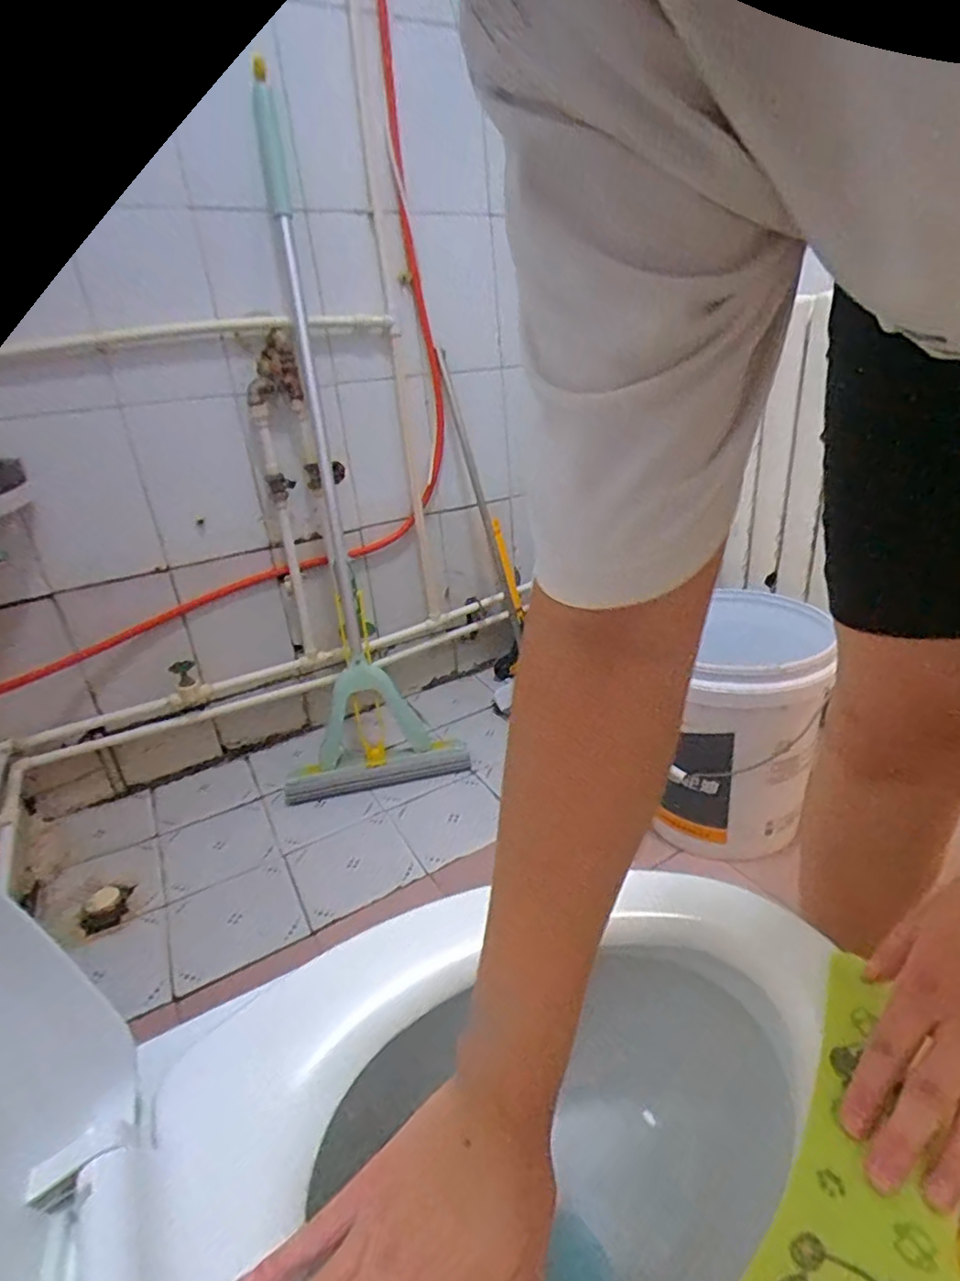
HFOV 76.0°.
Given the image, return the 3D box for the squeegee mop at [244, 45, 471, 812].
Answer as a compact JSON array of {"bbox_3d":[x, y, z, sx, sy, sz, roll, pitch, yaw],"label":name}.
[{"bbox_3d":[-0.293,-0.304,1.146,0.348,1.217,0.318,-9,24,-5],"label":"squeegee mop"}]

